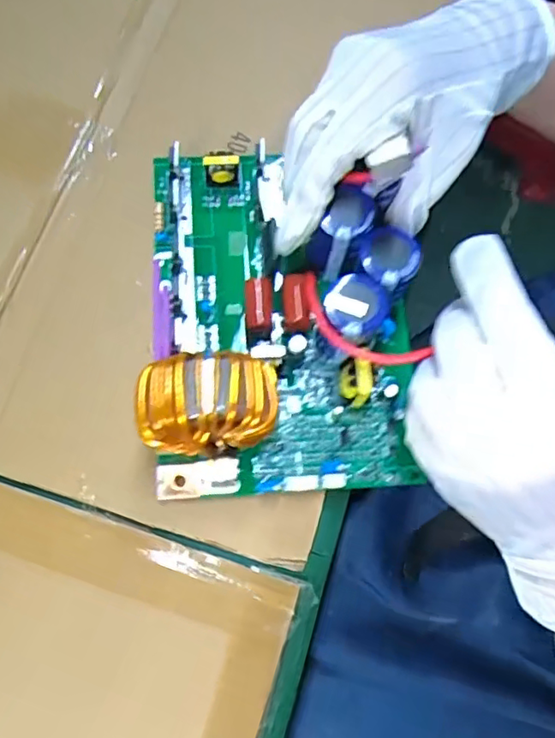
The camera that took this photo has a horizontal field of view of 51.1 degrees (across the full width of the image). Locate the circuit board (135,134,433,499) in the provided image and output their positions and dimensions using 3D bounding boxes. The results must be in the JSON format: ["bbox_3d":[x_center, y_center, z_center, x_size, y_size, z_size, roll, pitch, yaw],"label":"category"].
[{"bbox_3d":[0.001,-0.038,0.294,0.132,0.066,0.192,-4,74,0],"label":"circuit board"}]

